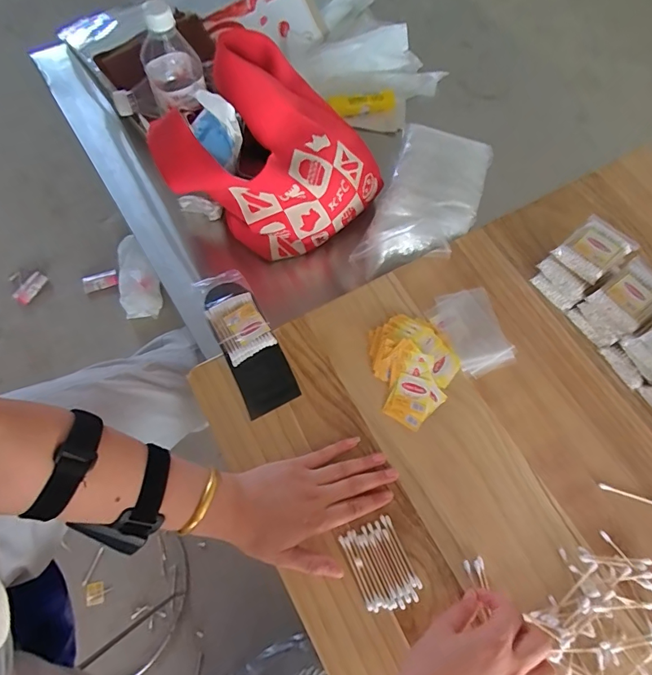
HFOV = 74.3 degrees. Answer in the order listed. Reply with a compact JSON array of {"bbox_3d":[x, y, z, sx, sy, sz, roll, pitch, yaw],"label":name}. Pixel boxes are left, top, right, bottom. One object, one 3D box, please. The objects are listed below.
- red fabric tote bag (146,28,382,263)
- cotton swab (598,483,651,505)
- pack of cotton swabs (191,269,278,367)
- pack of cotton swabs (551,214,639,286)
[{"bbox_3d":[-0.067,-0.233,0.564,0.260,0.175,0.211,-42,76,-15],"label":"red fabric tote bag"},{"bbox_3d":[0.339,0.174,0.475,0.072,0.004,0.007,17,70,5],"label":"cotton swab"},{"bbox_3d":[-0.112,-0.029,0.525,0.062,0.017,0.117,-26,74,-13],"label":"pack of cotton swabs"},{"bbox_3d":[0.328,-0.110,0.522,0.088,0.017,0.062,-35,76,-16],"label":"pack of cotton swabs"}]

